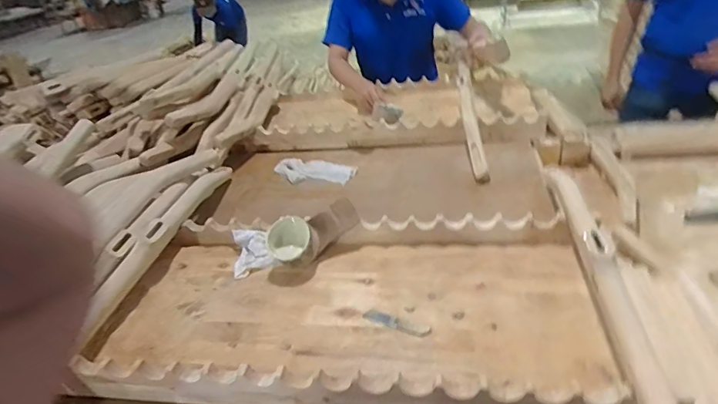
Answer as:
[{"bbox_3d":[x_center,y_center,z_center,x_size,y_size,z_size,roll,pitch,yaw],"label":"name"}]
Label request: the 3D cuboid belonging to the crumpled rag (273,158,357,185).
[{"bbox_3d":[-0.114,-0.083,1.147,0.208,0.019,0.113,7,34,20],"label":"crumpled rag"}]

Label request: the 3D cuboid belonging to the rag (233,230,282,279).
[{"bbox_3d":[-0.195,0.088,0.838,0.083,0.039,0.103,-13,32,-11],"label":"rag"}]

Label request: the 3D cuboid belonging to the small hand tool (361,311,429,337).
[{"bbox_3d":[0.056,0.179,0.670,0.103,0.004,0.025,13,36,27],"label":"small hand tool"}]

